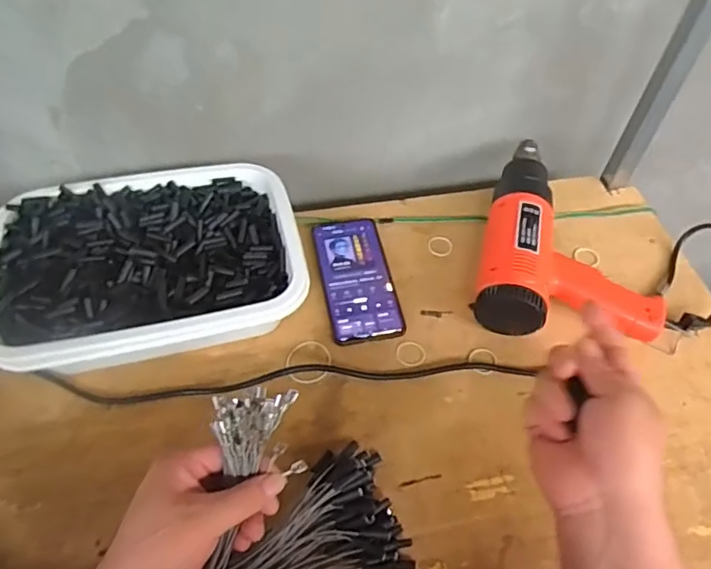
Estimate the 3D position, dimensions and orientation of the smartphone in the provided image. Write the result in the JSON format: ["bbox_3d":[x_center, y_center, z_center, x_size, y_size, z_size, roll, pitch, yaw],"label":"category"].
[{"bbox_3d":[0.002,-0.009,0.616,0.074,0.006,0.160,-7,56,-9],"label":"smartphone"}]

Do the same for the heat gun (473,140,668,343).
[{"bbox_3d":[0.238,-0.055,0.624,0.188,0.074,0.267,11,51,7],"label":"heat gun"}]

